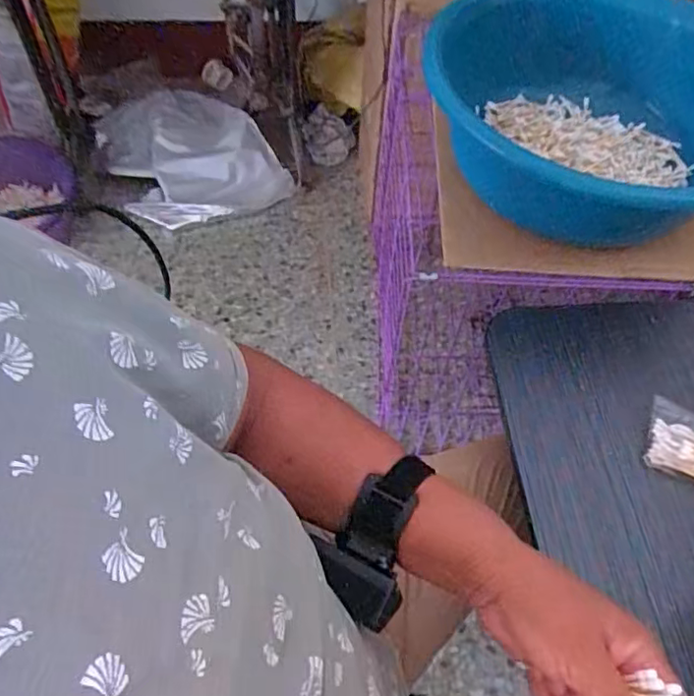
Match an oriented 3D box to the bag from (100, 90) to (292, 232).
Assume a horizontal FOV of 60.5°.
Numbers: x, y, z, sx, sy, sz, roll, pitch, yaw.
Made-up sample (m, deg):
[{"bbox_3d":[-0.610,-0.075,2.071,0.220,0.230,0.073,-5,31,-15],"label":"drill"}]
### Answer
[{"bbox_3d":[-0.359,-0.449,1.399,0.361,0.121,0.368,-22,60,-16],"label":"bag"}]

